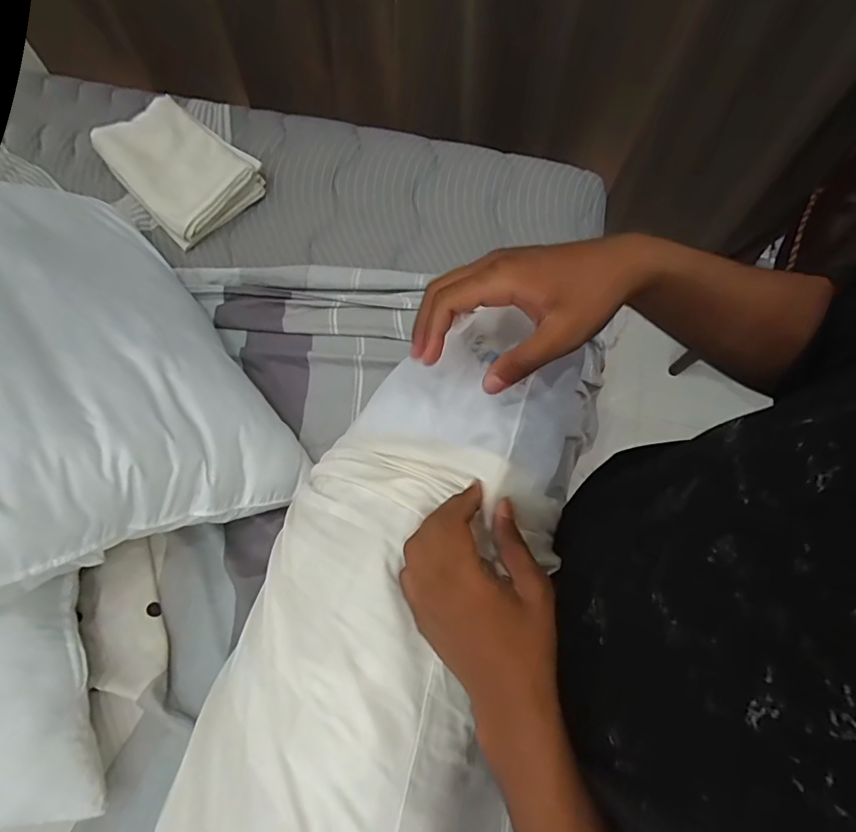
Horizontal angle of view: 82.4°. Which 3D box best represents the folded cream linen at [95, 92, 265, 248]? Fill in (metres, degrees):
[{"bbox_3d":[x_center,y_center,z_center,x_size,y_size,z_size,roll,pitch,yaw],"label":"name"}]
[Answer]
[{"bbox_3d":[-0.426,-0.432,0.846,0.238,0.088,0.191,42,75,15],"label":"folded cream linen"}]

